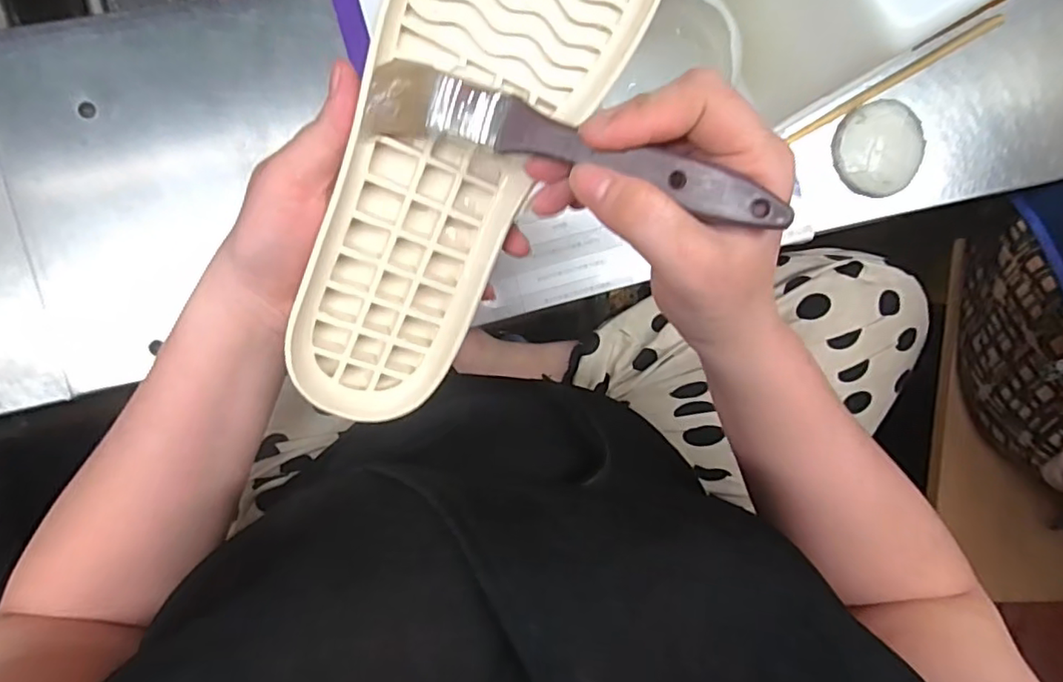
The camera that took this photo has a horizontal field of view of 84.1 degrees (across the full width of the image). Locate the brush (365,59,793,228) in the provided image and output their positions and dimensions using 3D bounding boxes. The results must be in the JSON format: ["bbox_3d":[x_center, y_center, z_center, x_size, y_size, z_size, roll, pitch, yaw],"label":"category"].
[{"bbox_3d":[0.014,-0.075,0.235,0.171,0.018,0.026,20,88,10],"label":"brush"}]

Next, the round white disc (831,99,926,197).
[{"bbox_3d":[0.266,-0.146,0.445,0.070,0.005,0.068,-1,96,-6],"label":"round white disc"}]

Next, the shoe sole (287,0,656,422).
[{"bbox_3d":[-0.029,-0.098,0.272,0.096,0.030,0.298,22,104,-21],"label":"shoe sole"}]

